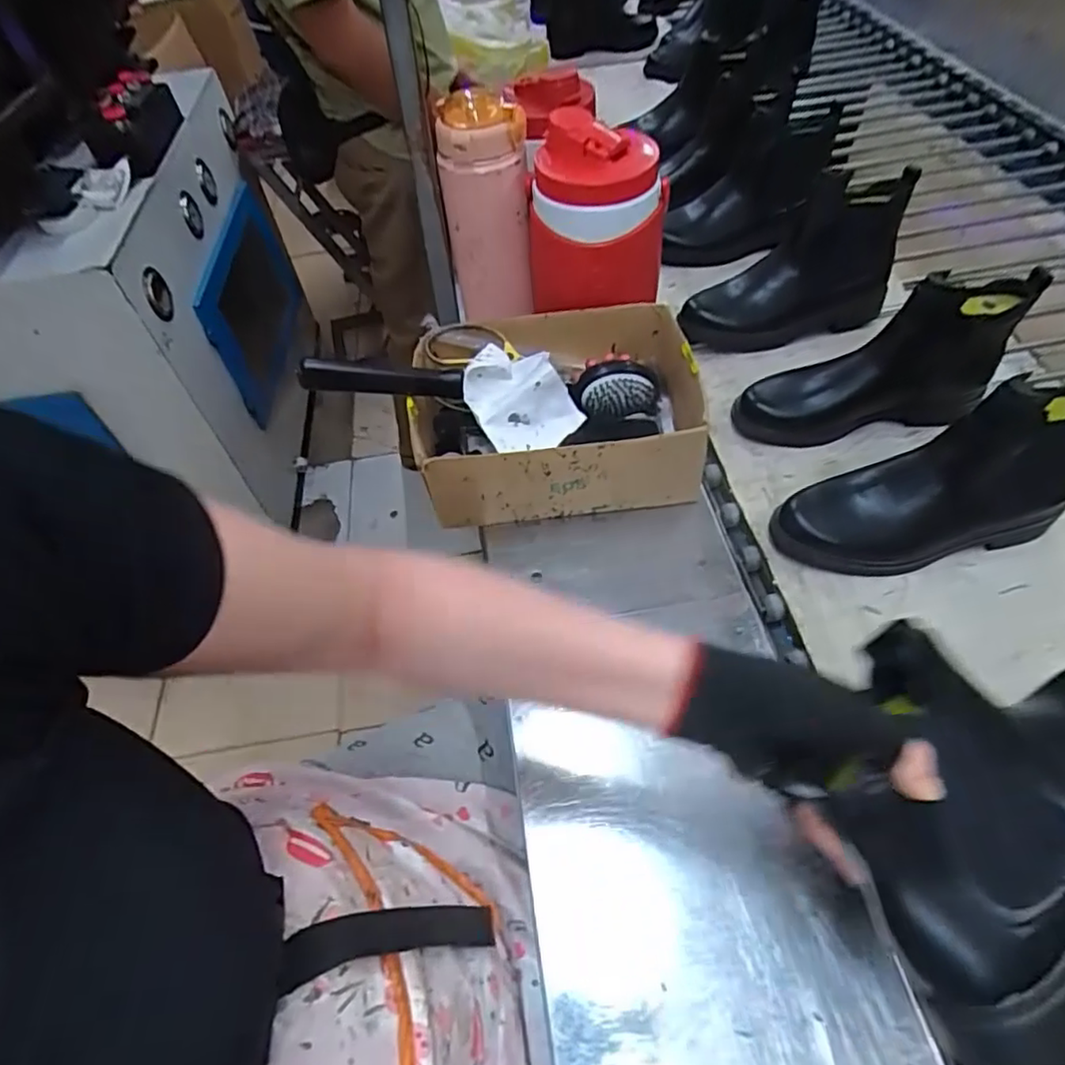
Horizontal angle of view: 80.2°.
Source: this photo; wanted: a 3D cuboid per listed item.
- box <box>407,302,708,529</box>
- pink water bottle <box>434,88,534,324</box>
[{"bbox_3d":[0.024,-0.129,0.653,0.275,0.112,0.203,-8,51,6],"label":"box"},{"bbox_3d":[-0.054,-0.363,0.729,0.103,0.230,0.090,-16,51,-1],"label":"pink water bottle"}]

